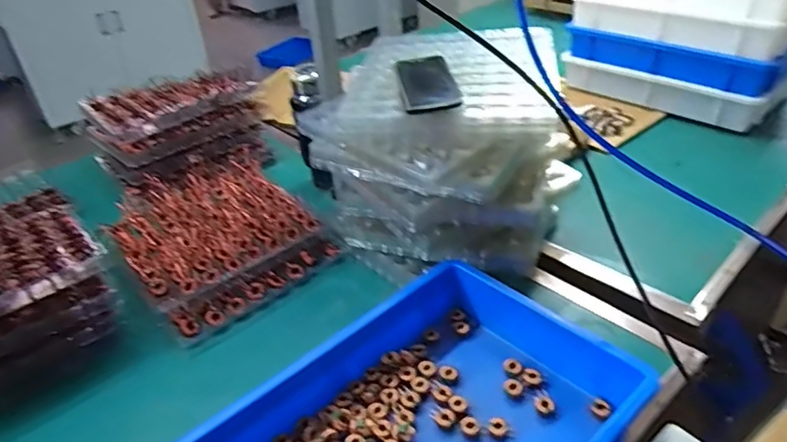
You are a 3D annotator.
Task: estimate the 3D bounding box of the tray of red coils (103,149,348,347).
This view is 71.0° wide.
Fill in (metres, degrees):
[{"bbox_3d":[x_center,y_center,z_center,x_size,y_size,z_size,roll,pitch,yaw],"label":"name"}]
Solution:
[{"bbox_3d":[-0.292,0.019,0.902,0.280,0.060,0.342,-29,42,-30],"label":"tray of red coils"}]

